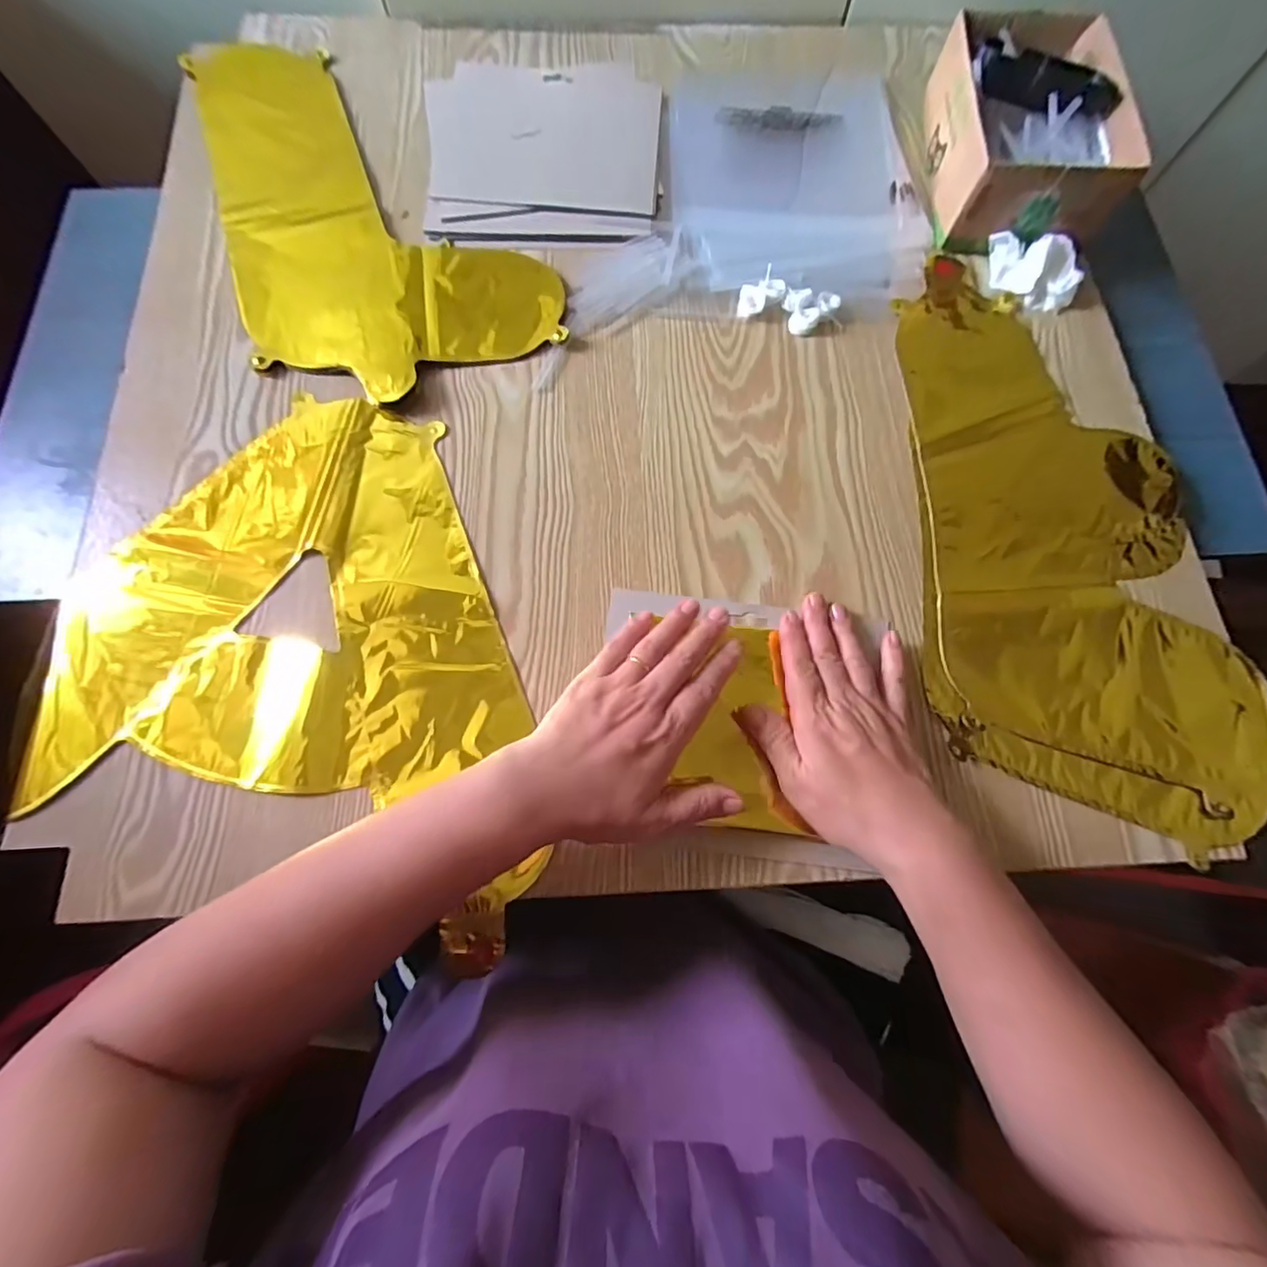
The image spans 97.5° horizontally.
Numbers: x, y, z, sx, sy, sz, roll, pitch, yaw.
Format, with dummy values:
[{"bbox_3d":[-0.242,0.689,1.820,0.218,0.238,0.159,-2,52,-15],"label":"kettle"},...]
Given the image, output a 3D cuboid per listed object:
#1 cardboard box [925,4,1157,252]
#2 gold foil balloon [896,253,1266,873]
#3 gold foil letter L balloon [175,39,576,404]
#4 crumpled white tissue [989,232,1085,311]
[{"bbox_3d":[0.329,-0.427,0.471,0.134,0.064,0.196,3,73,0],"label":"cardboard box"},{"bbox_3d":[0.312,-0.087,0.404,0.211,0.007,0.424,4,73,1],"label":"gold foil balloon"},{"bbox_3d":[-0.240,-0.374,0.478,0.231,0.016,0.408,-24,75,-7],"label":"gold foil letter L balloon"},{"bbox_3d":[0.329,-0.301,0.454,0.071,0.029,0.043,16,74,4],"label":"crumpled white tissue"}]

